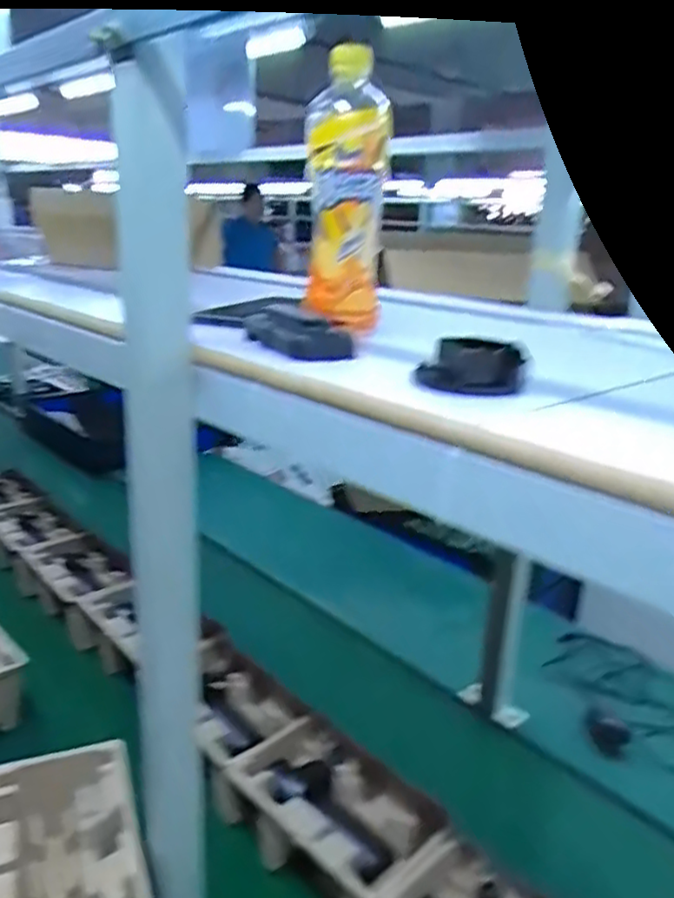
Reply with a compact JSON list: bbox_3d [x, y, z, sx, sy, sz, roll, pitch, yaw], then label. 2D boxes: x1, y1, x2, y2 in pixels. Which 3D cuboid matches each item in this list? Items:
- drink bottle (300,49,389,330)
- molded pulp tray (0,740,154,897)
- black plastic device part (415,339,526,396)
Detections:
[{"bbox_3d":[0.007,-0.203,0.546,0.062,0.204,0.060,4,18,2],"label":"drink bottle"},{"bbox_3d":[-0.275,0.430,0.689,0.148,0.109,0.233,-6,20,-24],"label":"molded pulp tray"},{"bbox_3d":[0.081,-0.052,0.417,0.061,0.026,0.061,7,19,11],"label":"black plastic device part"}]

